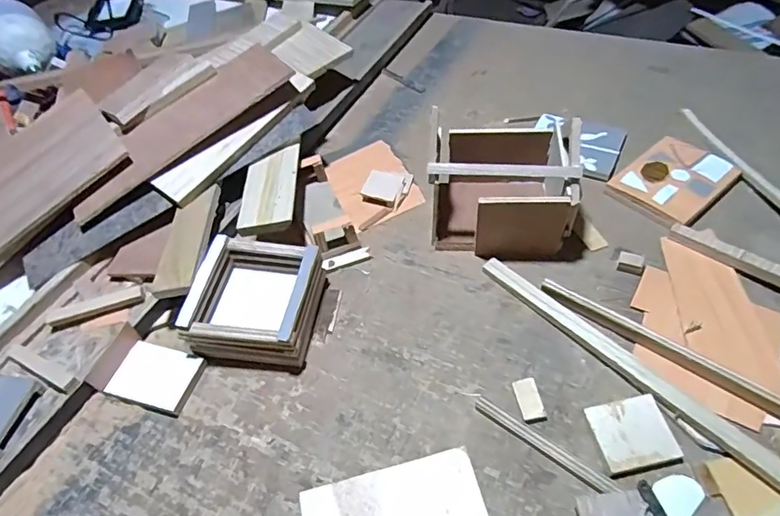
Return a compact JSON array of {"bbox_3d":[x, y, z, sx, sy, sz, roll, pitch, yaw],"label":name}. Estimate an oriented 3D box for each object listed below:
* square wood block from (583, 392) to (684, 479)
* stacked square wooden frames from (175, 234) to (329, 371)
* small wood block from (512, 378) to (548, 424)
[{"bbox_3d":[0.256,0.187,0.527,0.076,0.015,0.073,-10,50,-2],"label":"square wood block"},{"bbox_3d":[-0.168,0.053,0.642,0.143,0.079,0.155,5,51,10],"label":"stacked square wooden frames"},{"bbox_3d":[0.157,0.160,0.562,0.027,0.007,0.050,-10,50,-2],"label":"small wood block"}]

